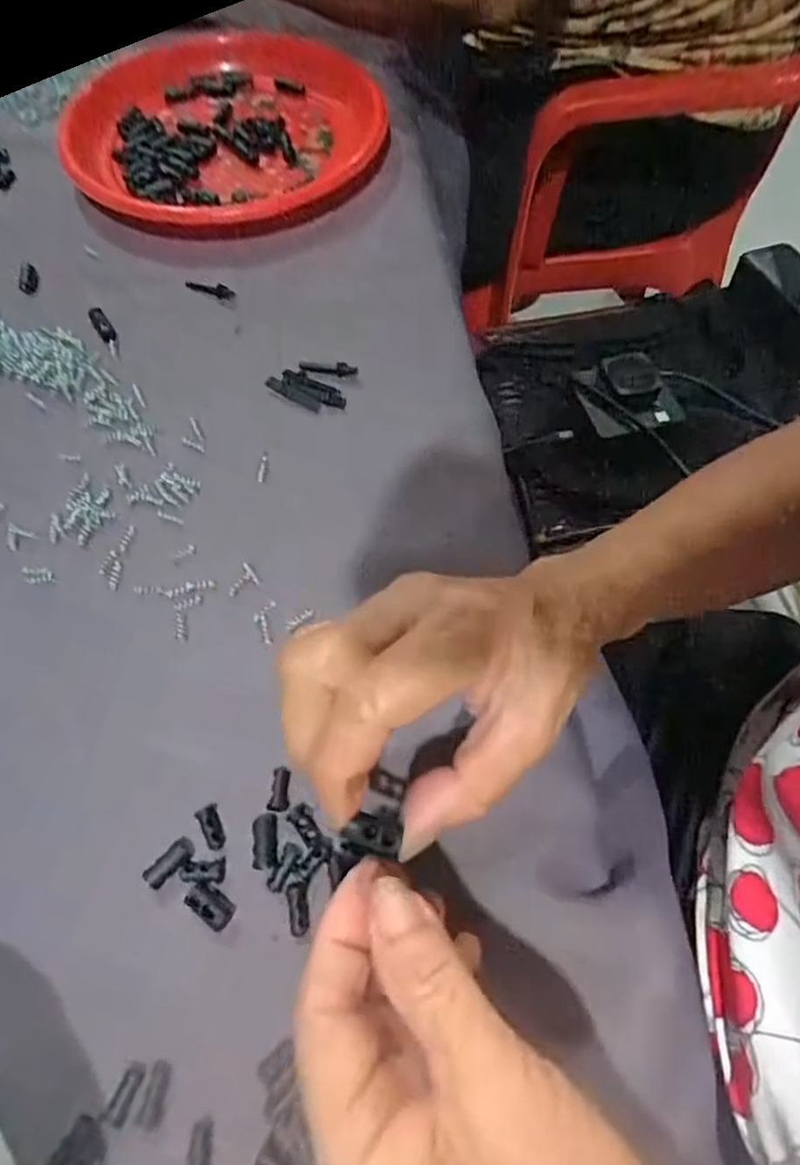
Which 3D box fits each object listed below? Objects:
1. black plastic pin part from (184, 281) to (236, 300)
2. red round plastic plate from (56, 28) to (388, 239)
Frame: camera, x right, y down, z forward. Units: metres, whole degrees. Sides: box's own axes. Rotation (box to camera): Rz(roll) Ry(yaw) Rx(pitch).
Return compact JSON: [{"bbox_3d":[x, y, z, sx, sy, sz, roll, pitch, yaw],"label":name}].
[{"bbox_3d":[-0.120,-0.185,0.435,0.034,0.010,0.006,17,62,9],"label":"black plastic pin part"},{"bbox_3d":[-0.133,-0.324,0.490,0.229,0.041,0.218,0,61,0],"label":"red round plastic plate"}]

